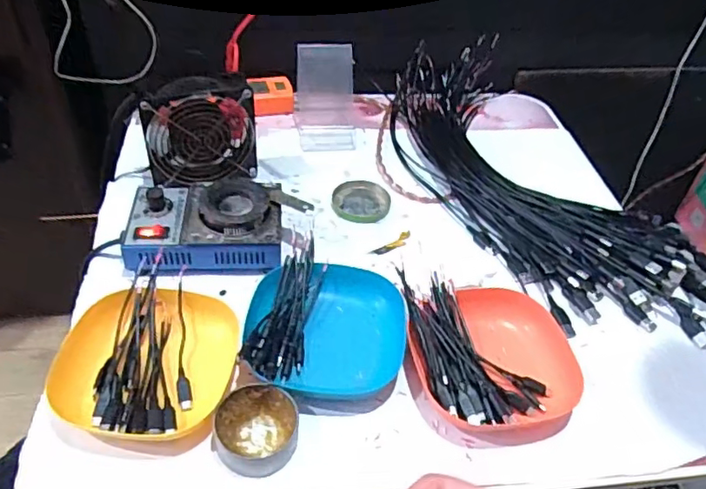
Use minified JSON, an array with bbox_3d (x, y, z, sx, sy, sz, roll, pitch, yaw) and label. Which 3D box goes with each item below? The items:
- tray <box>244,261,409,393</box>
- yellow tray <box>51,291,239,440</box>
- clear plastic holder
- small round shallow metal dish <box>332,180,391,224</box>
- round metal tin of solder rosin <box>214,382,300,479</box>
[{"bbox_3d":[-0.023,0.075,0.531,0.139,0.033,0.122,-2,46,-7],"label":"tray"},{"bbox_3d":[-0.171,0.094,0.491,0.134,0.025,0.135,6,45,1],"label":"yellow tray"},{"bbox_3d":[-0.033,-0.191,0.755,0.082,0.091,0.094,2,45,-3],"label":"clear plastic holder"},{"bbox_3d":[0.010,-0.051,0.678,0.066,0.009,0.059,9,45,3],"label":"small round shallow metal dish"},{"bbox_3d":[-0.075,0.143,0.455,0.063,0.025,0.062,3,45,-3],"label":"round metal tin of solder rosin"}]

